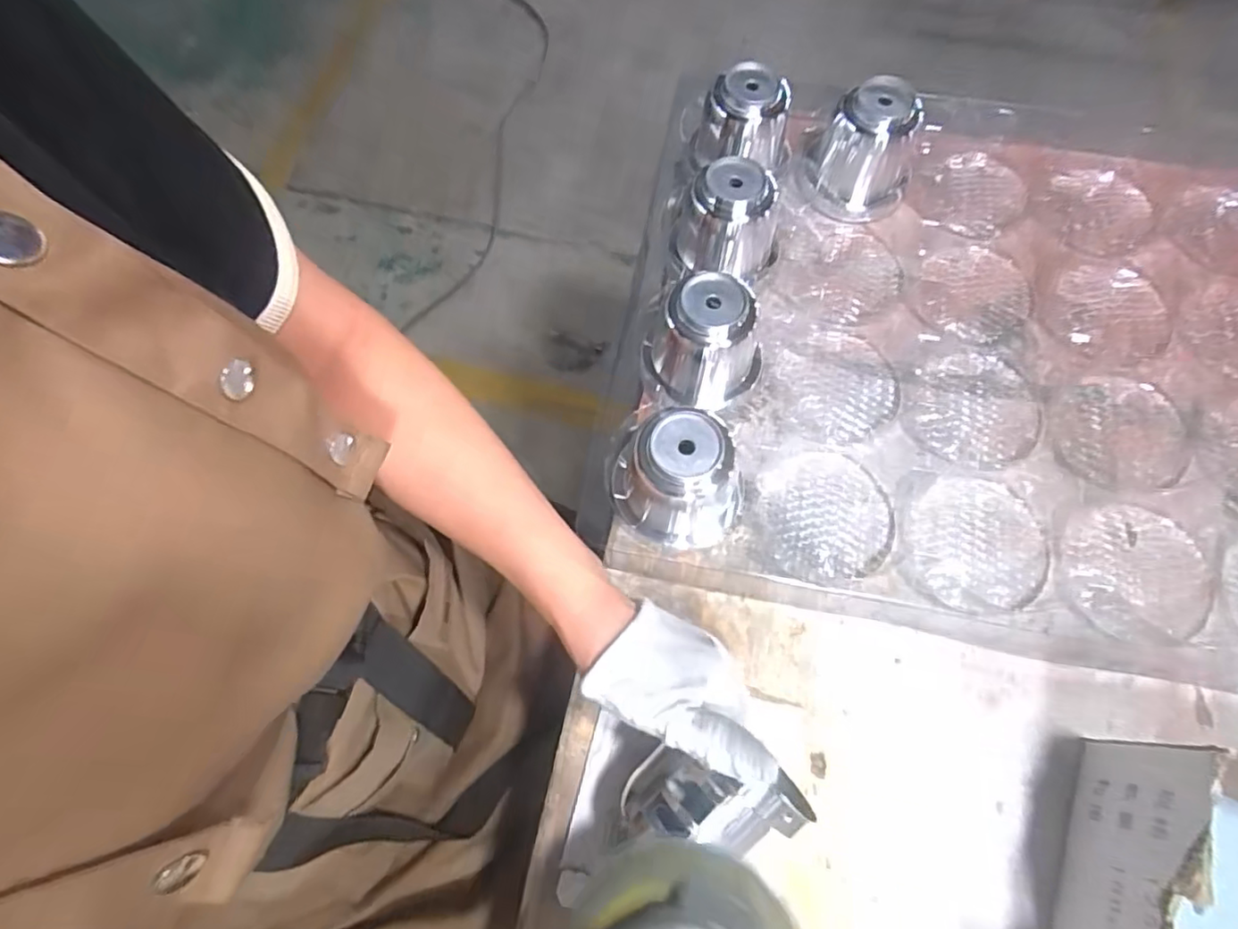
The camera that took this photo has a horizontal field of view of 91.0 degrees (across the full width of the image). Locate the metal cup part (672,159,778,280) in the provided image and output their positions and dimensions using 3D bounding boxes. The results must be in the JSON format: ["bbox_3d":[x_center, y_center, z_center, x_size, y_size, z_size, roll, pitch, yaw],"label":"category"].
[{"bbox_3d":[0.082,-0.184,0.471,0.056,0.077,0.059,0,70,0],"label":"metal cup part"}]

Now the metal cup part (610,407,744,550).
[{"bbox_3d":[0.040,0.013,0.397,0.083,0.081,0.070,-7,70,-3],"label":"metal cup part"}]

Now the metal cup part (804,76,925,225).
[{"bbox_3d":[0.201,-0.253,0.498,0.079,0.080,0.079,0,70,0],"label":"metal cup part"}]

